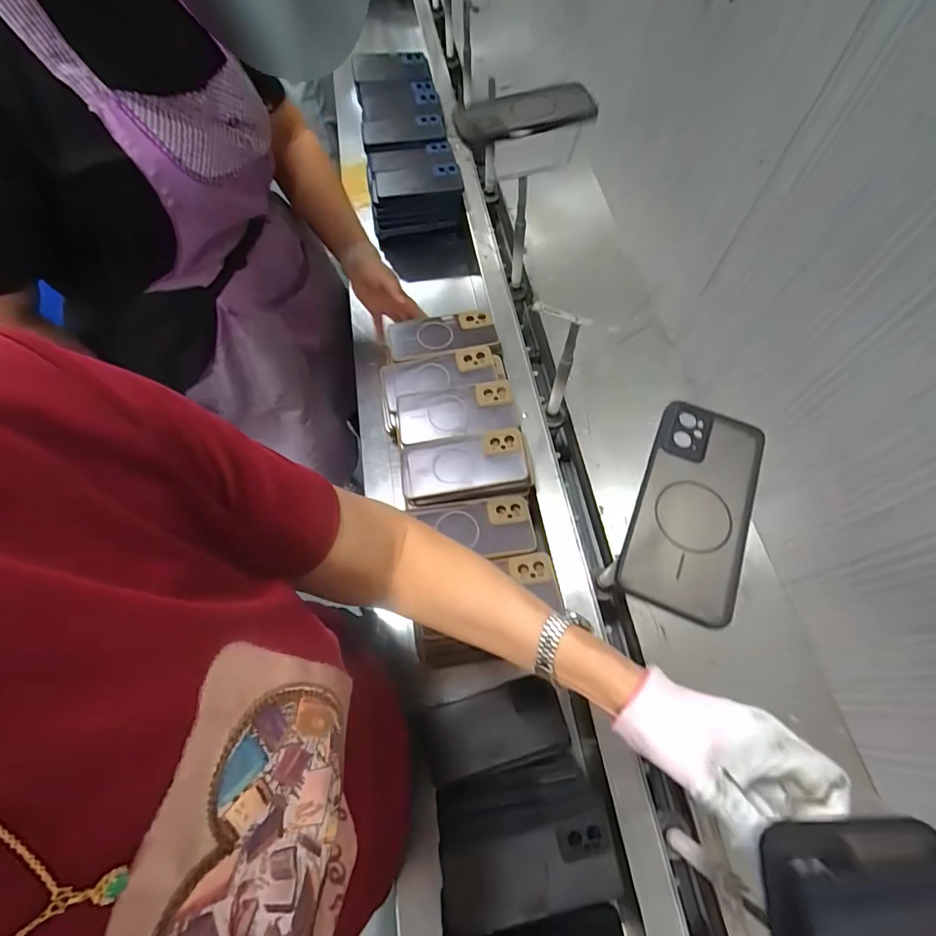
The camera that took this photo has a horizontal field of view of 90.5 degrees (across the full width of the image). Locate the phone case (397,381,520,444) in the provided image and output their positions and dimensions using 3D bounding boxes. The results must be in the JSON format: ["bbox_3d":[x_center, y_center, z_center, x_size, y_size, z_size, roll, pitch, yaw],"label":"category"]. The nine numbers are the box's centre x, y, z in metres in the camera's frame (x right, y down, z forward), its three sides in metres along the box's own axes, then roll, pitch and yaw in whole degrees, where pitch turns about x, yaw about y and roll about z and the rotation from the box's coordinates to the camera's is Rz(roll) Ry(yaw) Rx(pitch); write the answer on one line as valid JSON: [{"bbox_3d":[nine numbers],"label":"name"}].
[{"bbox_3d":[-0.016,-0.077,0.645,0.162,0.016,0.074,-8,79,3],"label":"phone case"}]

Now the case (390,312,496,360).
[{"bbox_3d":[-0.038,-0.203,0.710,0.161,0.020,0.078,-10,65,-7],"label":"case"}]

